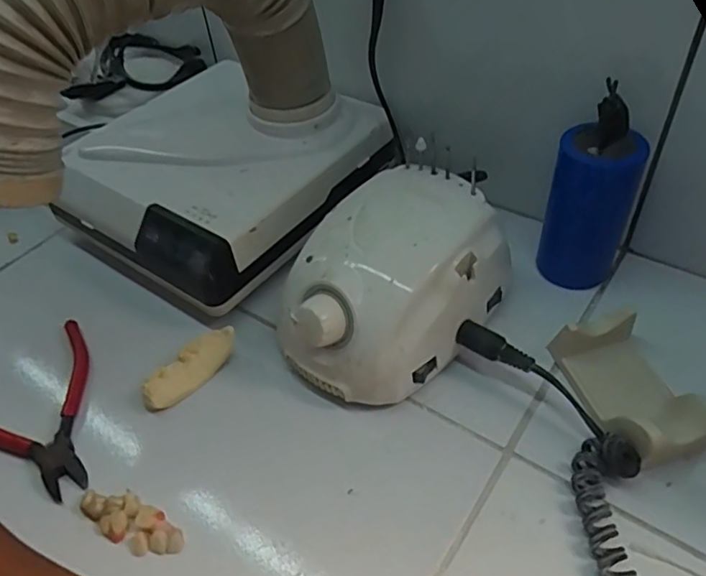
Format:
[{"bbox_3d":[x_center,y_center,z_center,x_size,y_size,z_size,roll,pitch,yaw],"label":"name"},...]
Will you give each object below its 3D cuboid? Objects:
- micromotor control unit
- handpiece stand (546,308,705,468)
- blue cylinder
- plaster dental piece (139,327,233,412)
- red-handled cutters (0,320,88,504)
[{"bbox_3d":[0.023,0.001,0.355,0.097,0.084,0.138,31,57,31],"label":"micromotor control unit"},{"bbox_3d":[0.157,0.055,0.323,0.055,0.034,0.087,-14,46,-7],"label":"handpiece stand"},{"bbox_3d":[0.157,-0.051,0.385,0.052,0.105,0.043,17,50,22],"label":"blue cylinder"},{"bbox_3d":[-0.103,0.051,0.362,0.018,0.019,0.064,31,57,31],"label":"plaster dental piece"},{"bbox_3d":[-0.191,0.075,0.362,0.119,0.014,0.088,33,58,32],"label":"red-handled cutters"}]

